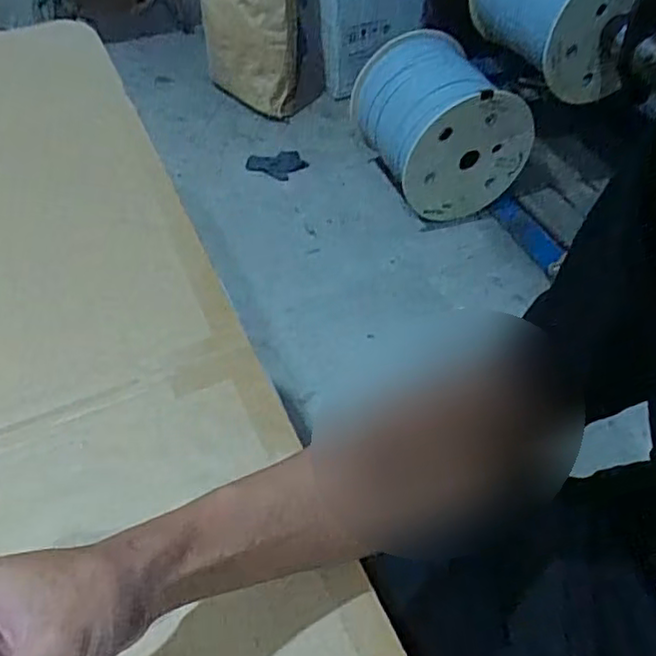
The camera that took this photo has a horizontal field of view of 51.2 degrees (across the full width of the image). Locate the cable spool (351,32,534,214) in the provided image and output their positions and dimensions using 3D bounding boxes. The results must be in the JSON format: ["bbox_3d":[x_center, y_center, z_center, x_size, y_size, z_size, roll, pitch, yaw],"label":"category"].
[{"bbox_3d":[0.273,-0.547,1.790,0.345,0.346,0.433,-14,50,-12],"label":"cable spool"}]

